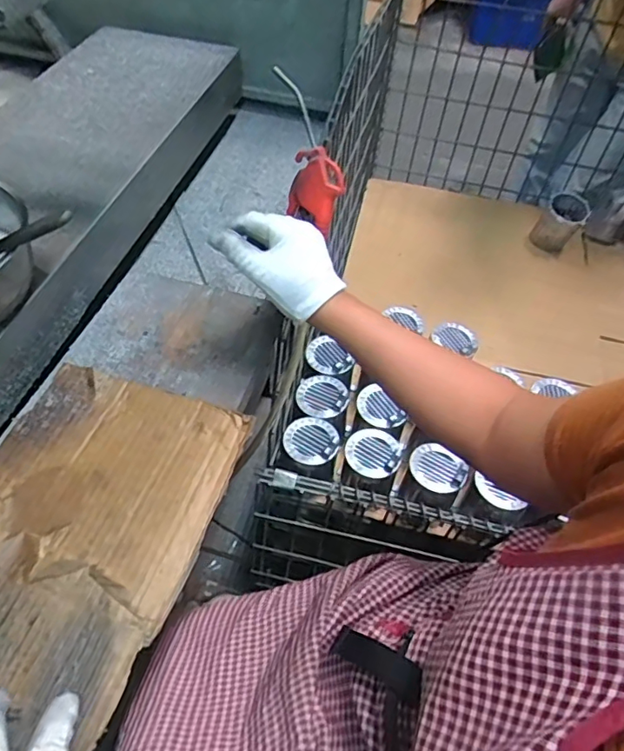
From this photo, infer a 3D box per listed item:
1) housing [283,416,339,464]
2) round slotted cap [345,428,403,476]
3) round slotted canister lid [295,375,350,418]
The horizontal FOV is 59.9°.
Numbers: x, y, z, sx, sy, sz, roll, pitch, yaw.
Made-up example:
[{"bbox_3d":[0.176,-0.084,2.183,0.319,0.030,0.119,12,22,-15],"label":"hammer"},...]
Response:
[{"bbox_3d":[-0.002,0.100,0.855,0.083,0.018,0.080,2,53,-3],"label":"housing"},{"bbox_3d":[0.096,0.117,0.841,0.085,0.019,0.077,27,55,15],"label":"round slotted cap"},{"bbox_3d":[0.018,0.032,0.911,0.086,0.021,0.083,2,53,-3],"label":"round slotted canister lid"}]

